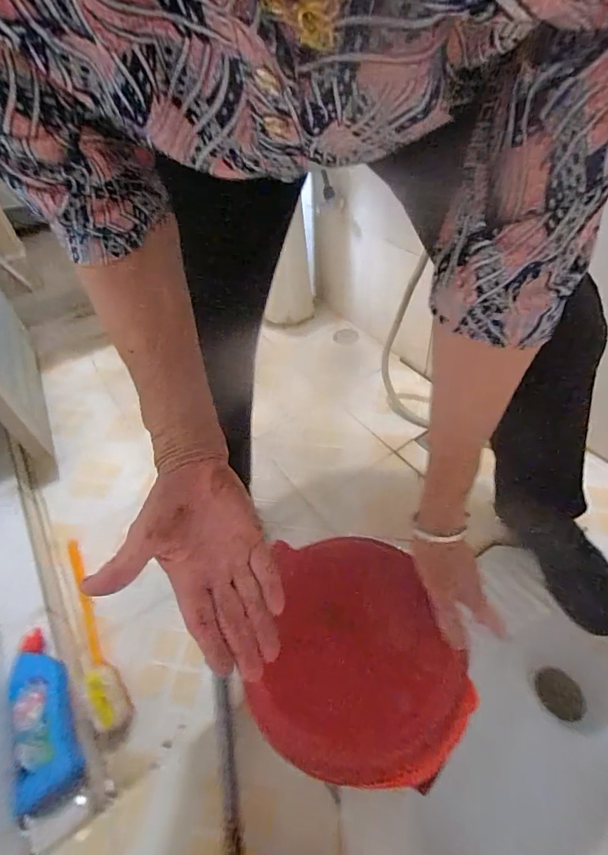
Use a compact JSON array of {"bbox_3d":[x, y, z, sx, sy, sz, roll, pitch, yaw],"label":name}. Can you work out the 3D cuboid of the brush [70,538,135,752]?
[{"bbox_3d":[-0.385,0.375,0.778,0.057,0.068,0.408,-19,47,-21],"label":"brush"}]

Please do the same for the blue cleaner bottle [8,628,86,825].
[{"bbox_3d":[-0.398,0.435,0.638,0.077,0.086,0.254,-19,47,-20],"label":"blue cleaner bottle"}]

